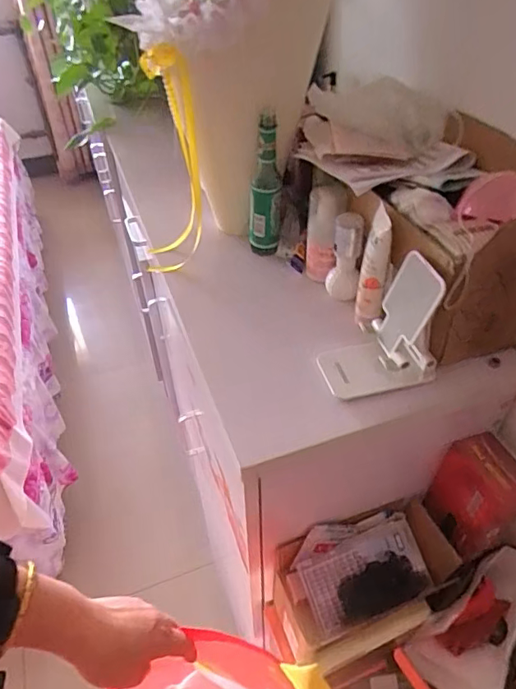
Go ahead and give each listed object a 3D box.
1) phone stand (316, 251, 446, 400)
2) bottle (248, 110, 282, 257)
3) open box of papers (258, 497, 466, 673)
[{"bbox_3d":[0.116,-0.016,0.469,0.103,0.117,0.071,-13,45,-12],"label":"phone stand"},{"bbox_3d":[0.007,-0.199,0.632,0.042,0.177,0.047,-6,44,-5],"label":"bottle"},{"bbox_3d":[0.127,0.277,0.575,0.218,0.094,0.123,-17,46,-16],"label":"open box of papers"}]

